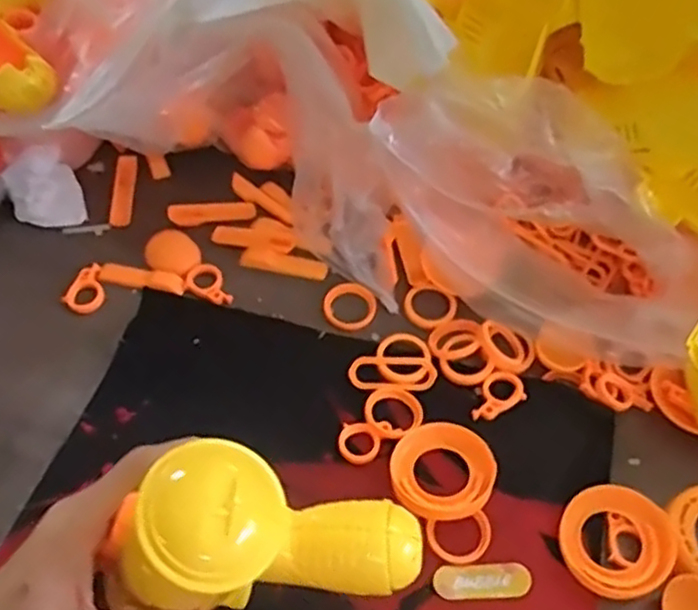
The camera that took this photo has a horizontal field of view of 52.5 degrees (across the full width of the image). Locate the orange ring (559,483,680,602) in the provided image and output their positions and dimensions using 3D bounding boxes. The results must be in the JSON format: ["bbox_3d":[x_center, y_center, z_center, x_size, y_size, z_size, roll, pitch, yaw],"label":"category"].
[{"bbox_3d":[0.144,0.125,0.380,0.055,0.016,0.055,0,57,-1],"label":"orange ring"}]

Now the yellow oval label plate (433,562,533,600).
[{"bbox_3d":[0.071,0.146,0.376,0.051,0.004,0.017,-2,57,-2],"label":"yellow oval label plate"}]

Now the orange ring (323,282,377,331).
[{"bbox_3d":[0.000,0.001,0.477,0.036,0.004,0.037,0,57,-1],"label":"orange ring"}]

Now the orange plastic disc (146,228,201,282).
[{"bbox_3d":[-0.124,-0.037,0.500,0.041,0.004,0.036,24,59,14],"label":"orange plastic disc"}]

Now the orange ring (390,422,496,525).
[{"bbox_3d":[0.053,0.093,0.401,0.057,0.013,0.056,0,57,-1],"label":"orange ring"}]

